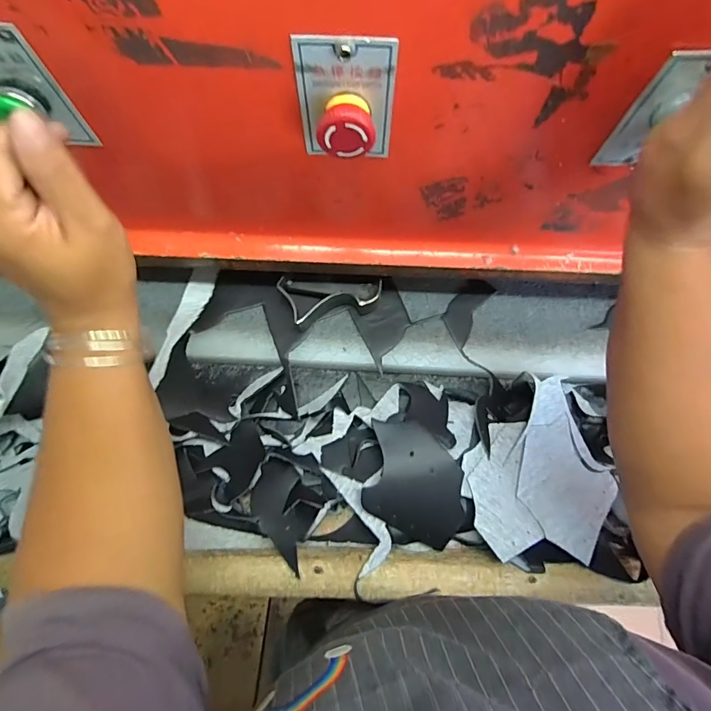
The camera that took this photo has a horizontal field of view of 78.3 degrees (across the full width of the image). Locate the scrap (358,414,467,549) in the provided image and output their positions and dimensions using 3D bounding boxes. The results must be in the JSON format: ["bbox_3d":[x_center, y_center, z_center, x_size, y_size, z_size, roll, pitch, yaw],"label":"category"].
[{"bbox_3d":[0.062,0.129,0.450,0.101,0.018,0.110,14,72,3],"label":"scrap"}]

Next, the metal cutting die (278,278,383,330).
[{"bbox_3d":[-0.027,-0.054,0.489,0.112,0.035,0.057,2,72,-1],"label":"metal cutting die"}]

